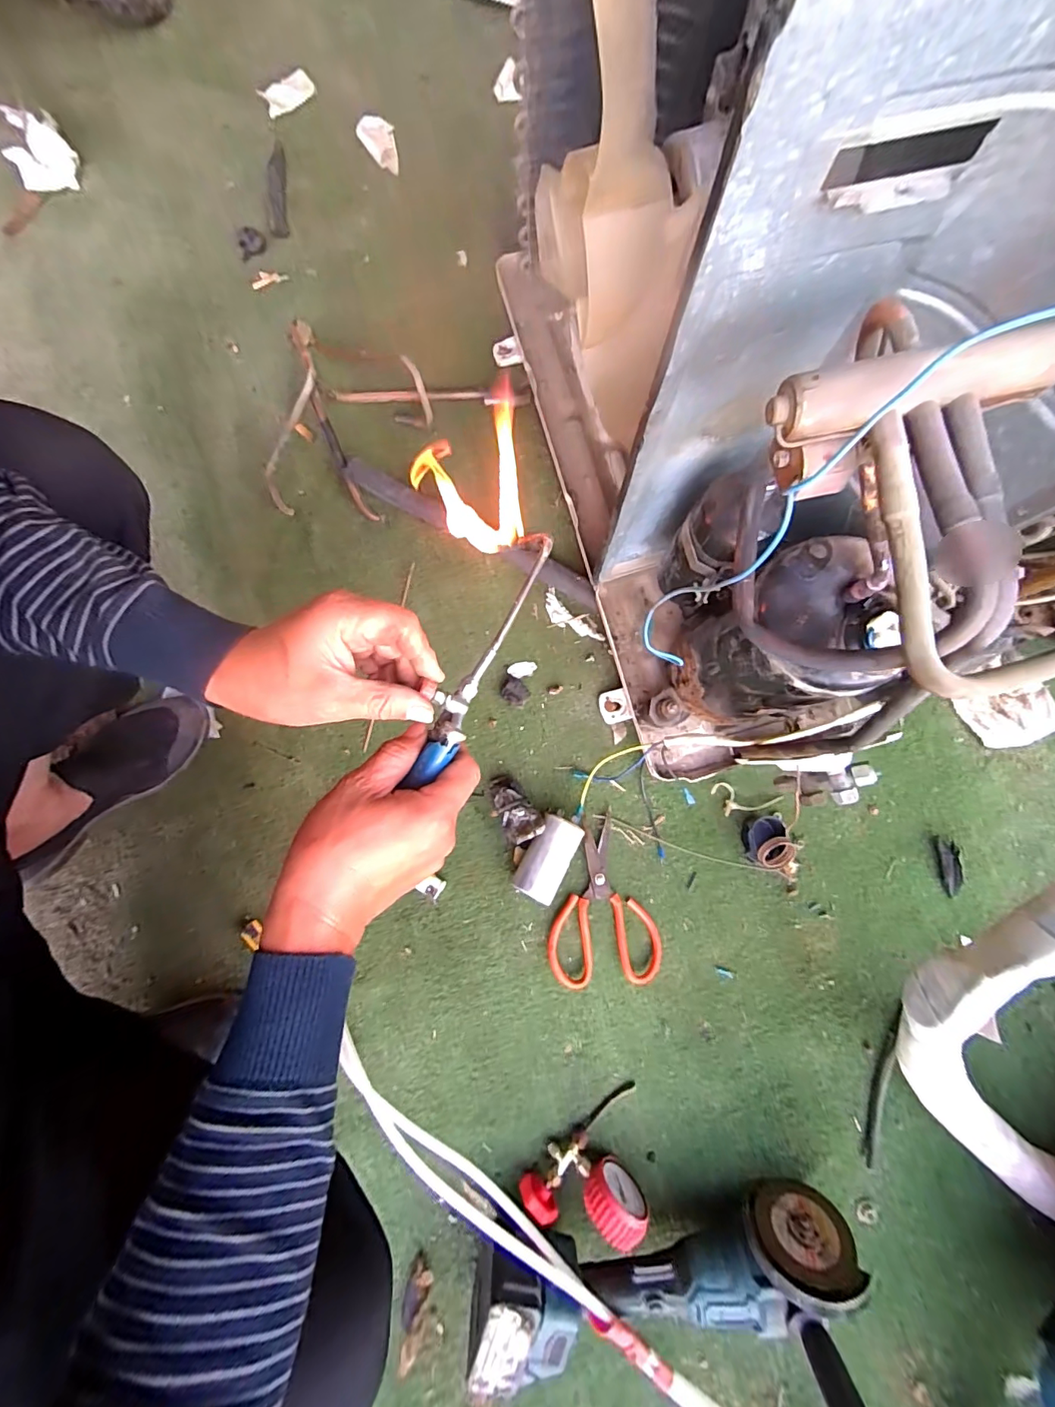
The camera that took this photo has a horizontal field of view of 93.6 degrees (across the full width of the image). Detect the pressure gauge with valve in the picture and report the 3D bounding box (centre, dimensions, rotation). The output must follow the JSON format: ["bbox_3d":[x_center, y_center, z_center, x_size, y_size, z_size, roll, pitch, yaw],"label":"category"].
[{"bbox_3d":[0.080,0.504,0.518,0.157,0.051,0.102,-36,82,-8],"label":"pressure gauge with valve"}]

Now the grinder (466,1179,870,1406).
[{"bbox_3d":[0.131,0.571,0.459,0.376,0.156,0.126,-4,79,-3],"label":"grinder"}]

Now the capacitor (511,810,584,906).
[{"bbox_3d":[0.025,0.174,0.566,0.052,0.045,0.095,25,79,3],"label":"capacitor"}]

